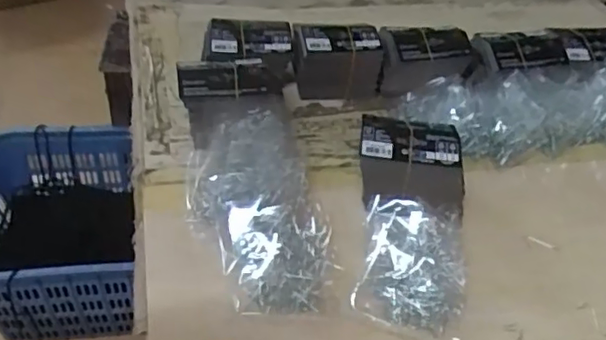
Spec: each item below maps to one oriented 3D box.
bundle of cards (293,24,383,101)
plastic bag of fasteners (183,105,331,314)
[{"bbox_3d":[0.043,-0.133,0.736,0.105,0.086,0.055,-1,43,-7],"label":"bundle of cards"},{"bbox_3d":[-0.044,0.035,0.561,0.117,0.053,0.213,-8,44,-14],"label":"plastic bag of fasteners"}]

